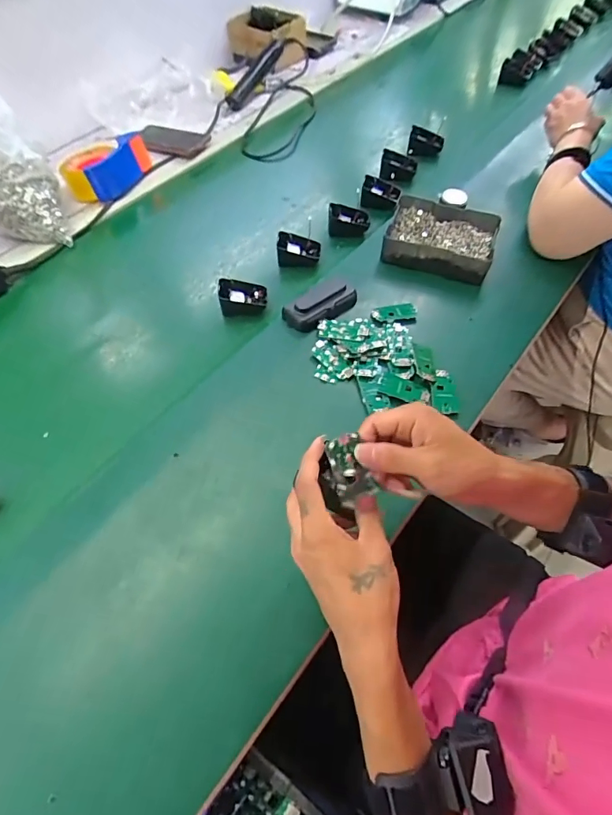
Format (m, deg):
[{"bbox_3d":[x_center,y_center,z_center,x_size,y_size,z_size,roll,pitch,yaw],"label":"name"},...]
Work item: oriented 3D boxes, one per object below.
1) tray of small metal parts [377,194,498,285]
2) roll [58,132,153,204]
[{"bbox_3d":[0.208,-0.265,0.698,0.154,0.037,0.127,16,58,12],"label":"tray of small metal parts"},{"bbox_3d":[-0.368,-0.432,0.808,0.098,0.060,0.138,24,59,16],"label":"roll"}]

